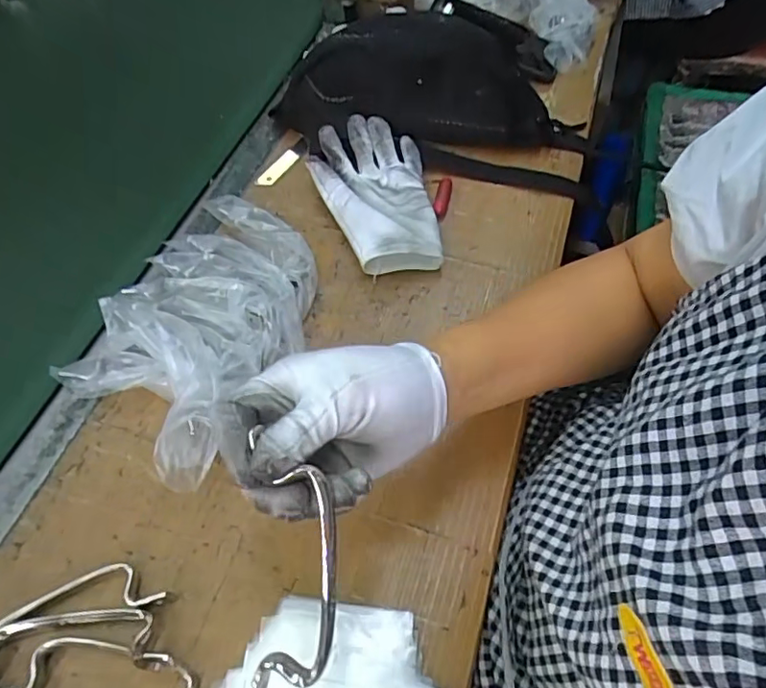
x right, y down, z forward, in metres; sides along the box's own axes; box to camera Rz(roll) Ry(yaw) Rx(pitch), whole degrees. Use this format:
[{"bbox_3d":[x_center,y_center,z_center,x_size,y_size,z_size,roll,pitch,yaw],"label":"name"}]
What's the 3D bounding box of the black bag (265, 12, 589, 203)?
[{"bbox_3d":[0.055,-0.265,0.592,0.327,0.090,0.168,10,57,8],"label":"black bag"}]

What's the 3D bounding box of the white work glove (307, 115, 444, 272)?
[{"bbox_3d":[-0.009,-0.142,0.533,0.108,0.042,0.171,-8,56,-4],"label":"white work glove"}]

